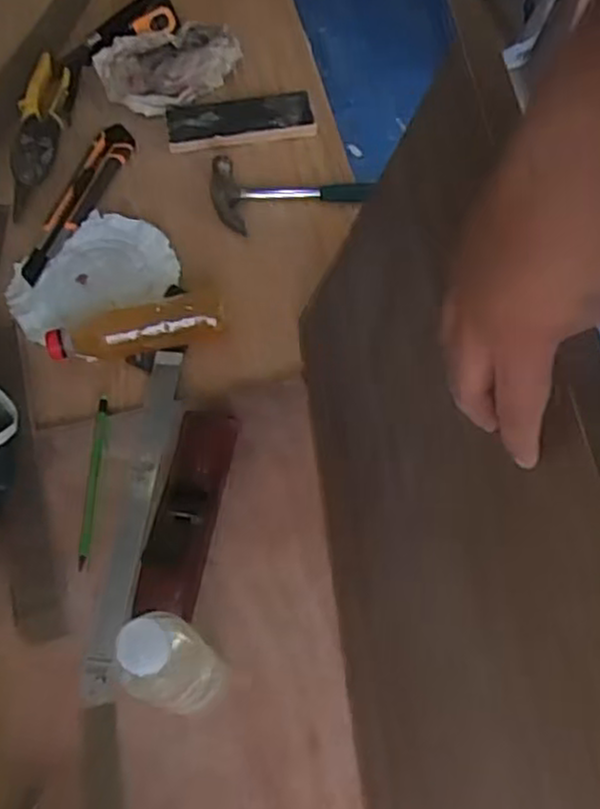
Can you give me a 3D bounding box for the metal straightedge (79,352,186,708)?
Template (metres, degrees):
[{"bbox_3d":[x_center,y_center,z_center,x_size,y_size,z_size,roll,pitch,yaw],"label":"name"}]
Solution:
[{"bbox_3d":[-0.149,0.097,0.685,0.033,0.010,0.329,5,64,3],"label":"metal straightedge"}]

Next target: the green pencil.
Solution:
[{"bbox_3d":[-0.192,0.068,0.694,0.010,0.008,0.166,1,62,-1],"label":"green pencil"}]

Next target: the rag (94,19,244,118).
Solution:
[{"bbox_3d":[-0.159,-0.426,0.930,0.170,0.038,0.106,-32,68,-14],"label":"rag"}]

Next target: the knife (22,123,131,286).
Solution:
[{"bbox_3d":[-0.255,-0.233,0.848,0.047,0.020,0.226,22,67,11],"label":"knife"}]

